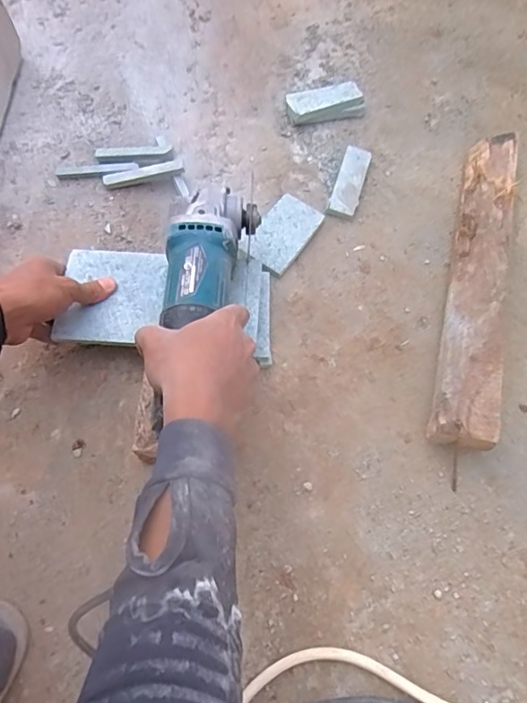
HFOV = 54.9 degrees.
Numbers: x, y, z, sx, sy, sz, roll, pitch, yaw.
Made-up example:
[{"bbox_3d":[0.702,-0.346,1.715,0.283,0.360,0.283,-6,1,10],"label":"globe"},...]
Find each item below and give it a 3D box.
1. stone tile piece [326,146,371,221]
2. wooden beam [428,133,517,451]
[{"bbox_3d":[0.107,-0.209,0.627,0.033,0.012,0.105,17,67,6],"label":"stone tile piece"},{"bbox_3d":[0.236,-0.088,0.560,0.059,0.052,0.399,14,67,5],"label":"wooden beam"}]

